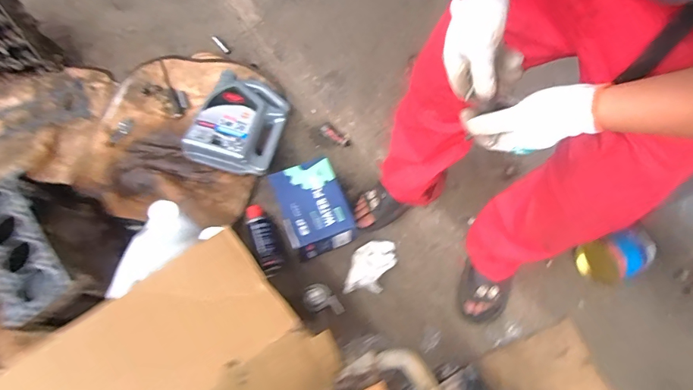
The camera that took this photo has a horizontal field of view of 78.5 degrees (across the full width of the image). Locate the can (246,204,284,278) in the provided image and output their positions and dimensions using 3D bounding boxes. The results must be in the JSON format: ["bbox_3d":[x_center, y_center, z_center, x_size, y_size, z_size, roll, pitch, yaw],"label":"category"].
[{"bbox_3d":[-0.213,0.117,1.100,0.057,0.059,0.193,-22,68,-9],"label":"can"}]

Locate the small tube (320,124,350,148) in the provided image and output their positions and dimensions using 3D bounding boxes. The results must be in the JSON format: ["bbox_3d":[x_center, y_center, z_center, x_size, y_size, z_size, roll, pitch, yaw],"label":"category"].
[{"bbox_3d":[-0.033,-0.175,1.253,0.108,0.012,0.028,38,72,16],"label":"small tube"}]

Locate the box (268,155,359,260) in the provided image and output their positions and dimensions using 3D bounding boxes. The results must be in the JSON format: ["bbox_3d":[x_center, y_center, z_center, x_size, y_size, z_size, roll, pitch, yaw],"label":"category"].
[{"bbox_3d":[-0.088,0.035,1.099,0.162,0.116,0.218,-21,67,-8],"label":"box"}]

